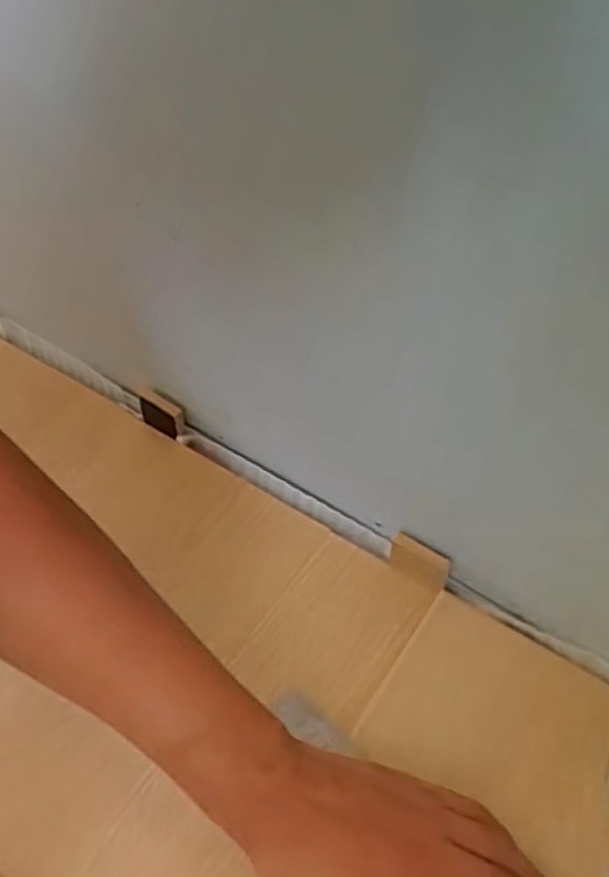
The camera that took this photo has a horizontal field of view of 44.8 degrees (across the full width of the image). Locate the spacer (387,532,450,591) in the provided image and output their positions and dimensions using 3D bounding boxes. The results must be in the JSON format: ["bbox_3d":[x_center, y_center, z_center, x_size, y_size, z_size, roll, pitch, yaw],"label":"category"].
[{"bbox_3d":[0.081,0.088,0.522,0.045,0.037,0.011,34,59,25],"label":"spacer"}]

